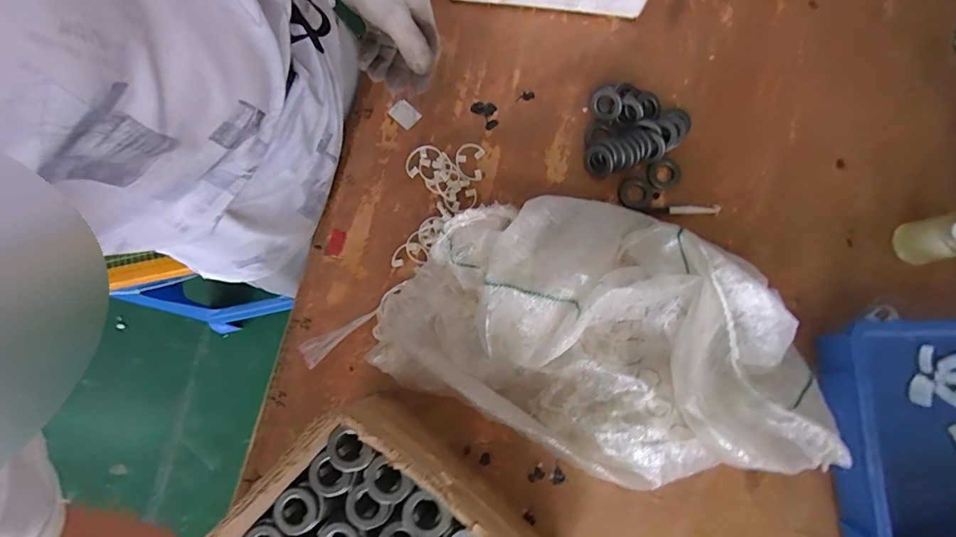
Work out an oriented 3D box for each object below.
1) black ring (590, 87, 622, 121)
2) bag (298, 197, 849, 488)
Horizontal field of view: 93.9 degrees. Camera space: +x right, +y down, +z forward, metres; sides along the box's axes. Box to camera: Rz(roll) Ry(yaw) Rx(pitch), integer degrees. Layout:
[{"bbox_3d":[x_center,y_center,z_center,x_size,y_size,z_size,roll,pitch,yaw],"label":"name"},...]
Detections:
[{"bbox_3d":[0.176,-0.227,0.616,0.009,0.044,0.044,-26,105,-37],"label":"black ring"},{"bbox_3d":[0.115,0.073,0.516,0.573,0.118,0.329,26,82,5],"label":"bag"}]

